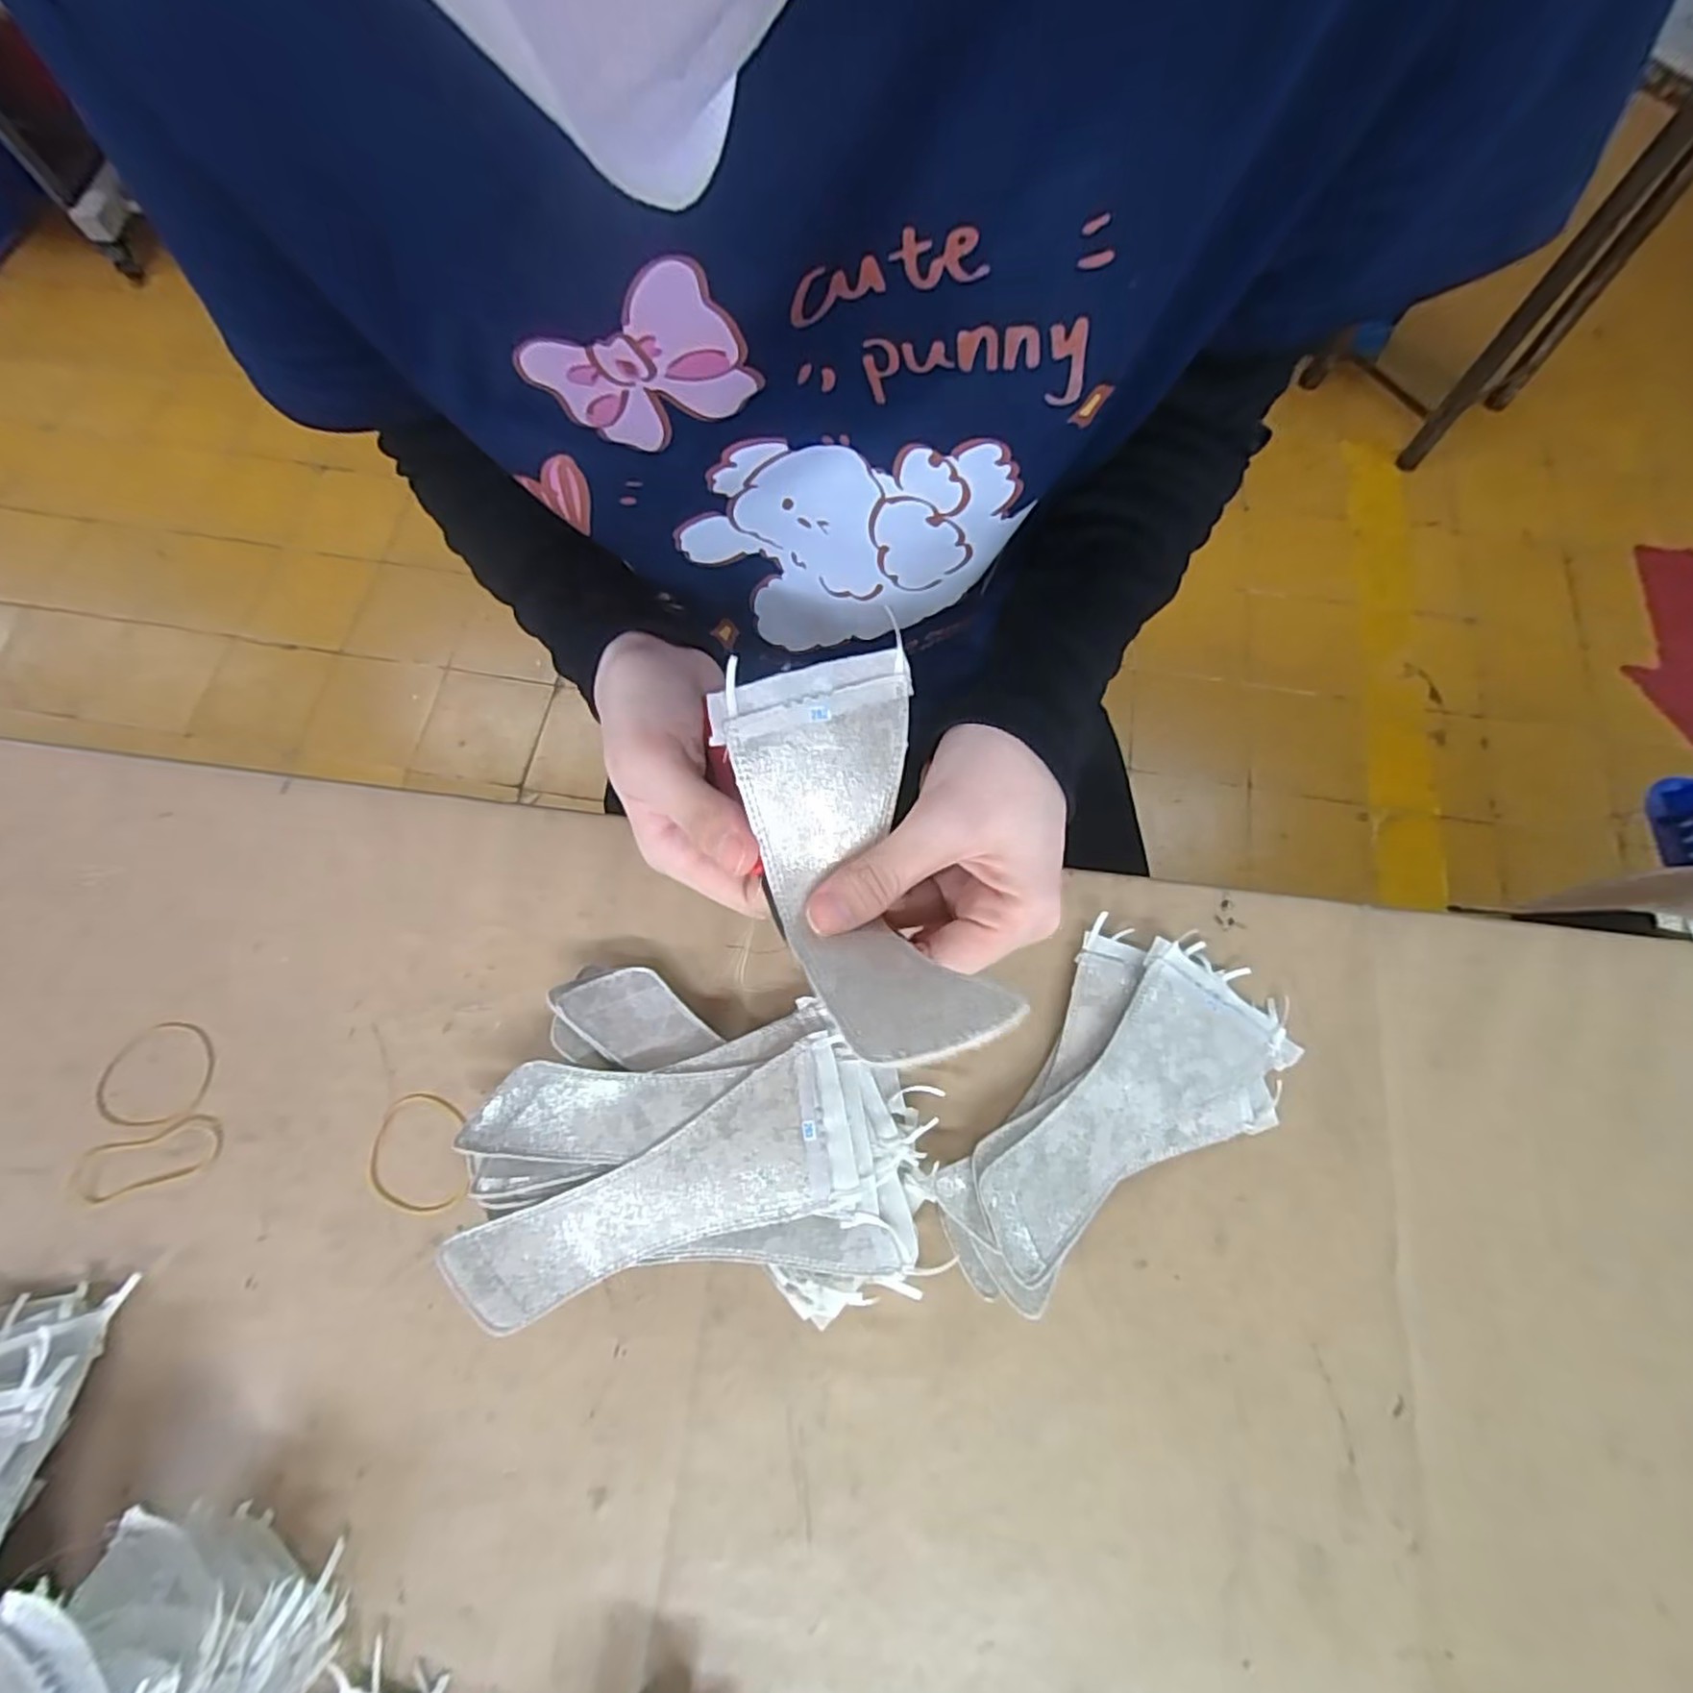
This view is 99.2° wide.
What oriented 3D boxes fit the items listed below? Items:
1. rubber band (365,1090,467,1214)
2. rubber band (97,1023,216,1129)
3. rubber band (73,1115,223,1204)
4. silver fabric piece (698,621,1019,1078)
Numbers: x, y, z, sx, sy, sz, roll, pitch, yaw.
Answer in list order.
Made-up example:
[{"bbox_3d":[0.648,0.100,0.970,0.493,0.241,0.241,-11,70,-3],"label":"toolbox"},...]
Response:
[{"bbox_3d":[-0.192,0.137,0.320,0.041,0.004,0.051,-15,72,-5],"label":"rubber band"},{"bbox_3d":[-0.320,0.105,0.332,0.048,0.004,0.046,-4,71,-1],"label":"rubber band"},{"bbox_3d":[-0.313,0.139,0.322,0.059,0.004,0.025,-16,72,-5],"label":"rubber band"},{"bbox_3d":[0.003,0.001,0.221,0.062,0.039,0.133,-13,64,-4],"label":"silver fabric piece"}]

